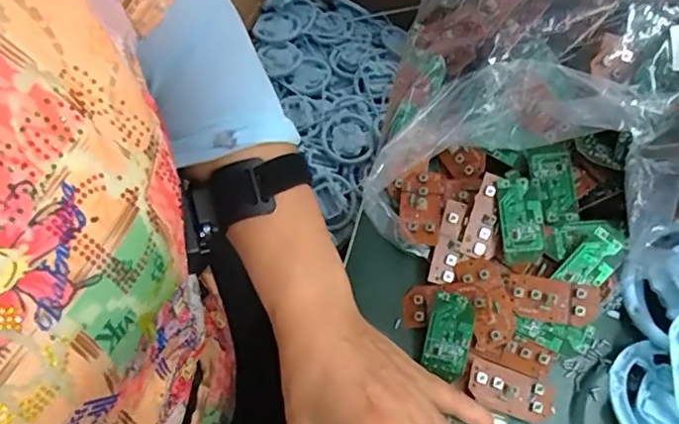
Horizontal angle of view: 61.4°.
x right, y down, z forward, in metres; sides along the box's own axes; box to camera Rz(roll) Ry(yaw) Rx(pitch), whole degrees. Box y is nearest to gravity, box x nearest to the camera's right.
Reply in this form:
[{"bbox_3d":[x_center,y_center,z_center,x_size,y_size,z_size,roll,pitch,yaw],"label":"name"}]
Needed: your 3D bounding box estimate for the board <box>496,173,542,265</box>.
[{"bbox_3d":[0.128,0.005,0.407,0.028,0.008,0.060,-5,84,-5],"label":"board"}]

